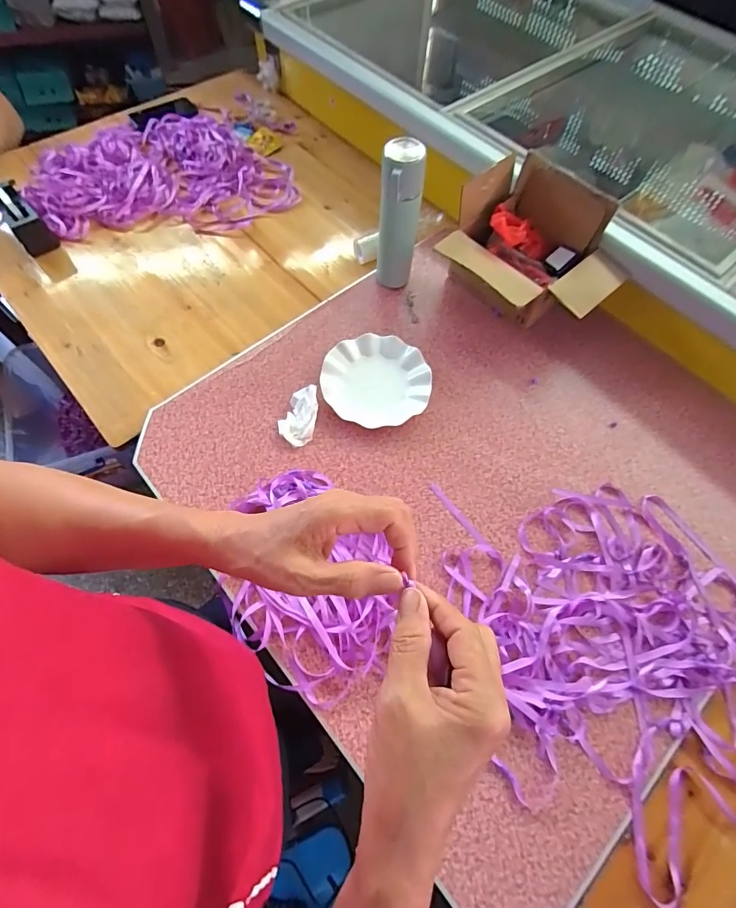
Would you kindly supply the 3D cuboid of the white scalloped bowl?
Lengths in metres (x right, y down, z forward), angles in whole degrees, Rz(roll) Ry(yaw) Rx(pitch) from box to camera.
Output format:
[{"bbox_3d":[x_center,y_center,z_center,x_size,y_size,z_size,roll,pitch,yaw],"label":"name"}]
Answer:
[{"bbox_3d":[0.014,-0.124,0.737,0.182,0.026,0.173,0,66,-1],"label":"white scalloped bowl"}]

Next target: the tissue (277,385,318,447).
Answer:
[{"bbox_3d":[-0.115,-0.064,0.707,0.058,0.021,0.101,7,66,2],"label":"tissue"}]

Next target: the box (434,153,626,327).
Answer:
[{"bbox_3d":[0.281,-0.339,0.757,0.227,0.179,0.275,-40,73,-17],"label":"box"}]

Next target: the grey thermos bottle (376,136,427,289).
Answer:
[{"bbox_3d":[0.052,-0.398,0.746,0.067,0.251,0.060,4,66,1],"label":"grey thermos bottle"}]

